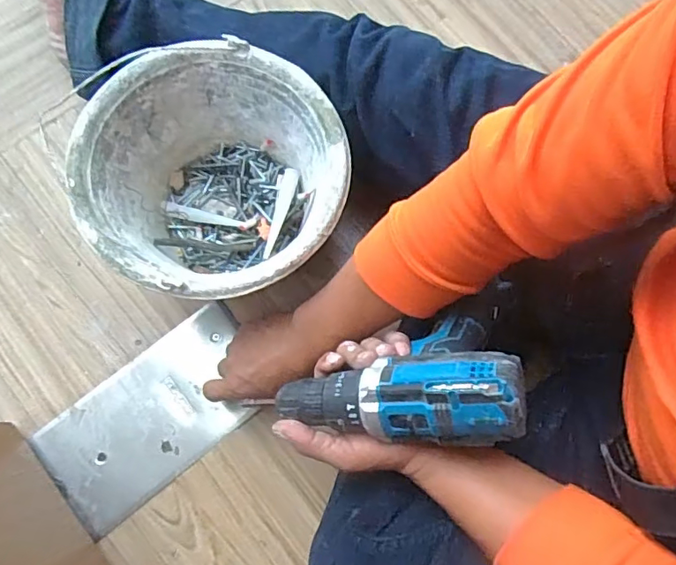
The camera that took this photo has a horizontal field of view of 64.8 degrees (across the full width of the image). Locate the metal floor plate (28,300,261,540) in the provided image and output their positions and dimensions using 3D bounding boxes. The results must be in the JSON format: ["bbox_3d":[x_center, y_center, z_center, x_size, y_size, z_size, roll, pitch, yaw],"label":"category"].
[{"bbox_3d":[-0.189,0.137,0.565,0.231,0.011,0.127,-38,81,-12],"label":"metal floor plate"}]

